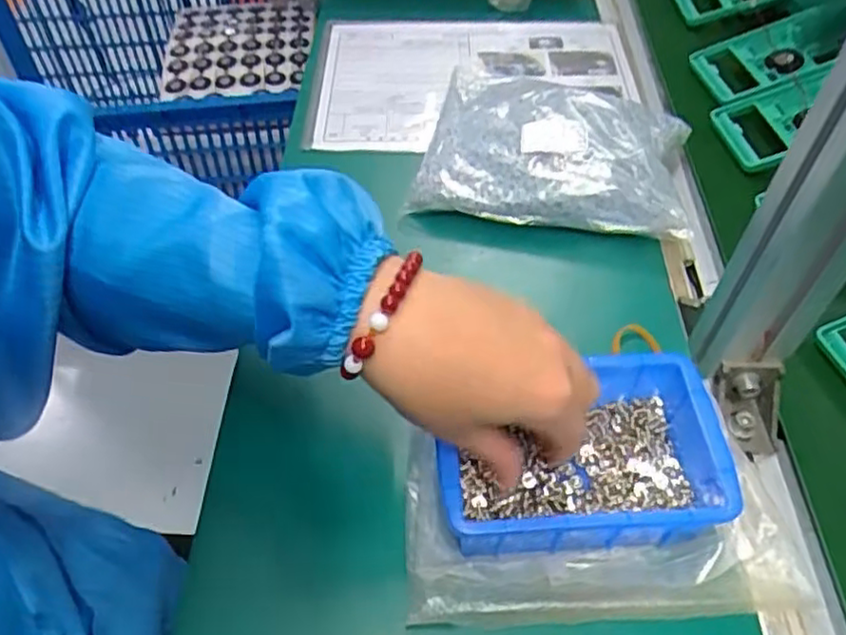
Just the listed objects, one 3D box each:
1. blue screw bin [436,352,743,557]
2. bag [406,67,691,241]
[{"bbox_3d":[0.082,0.077,0.375,0.147,0.055,0.098,-3,50,-2],"label":"blue screw bin"},{"bbox_3d":[0.111,-0.146,0.566,0.208,0.057,0.183,9,51,8],"label":"bag"}]

